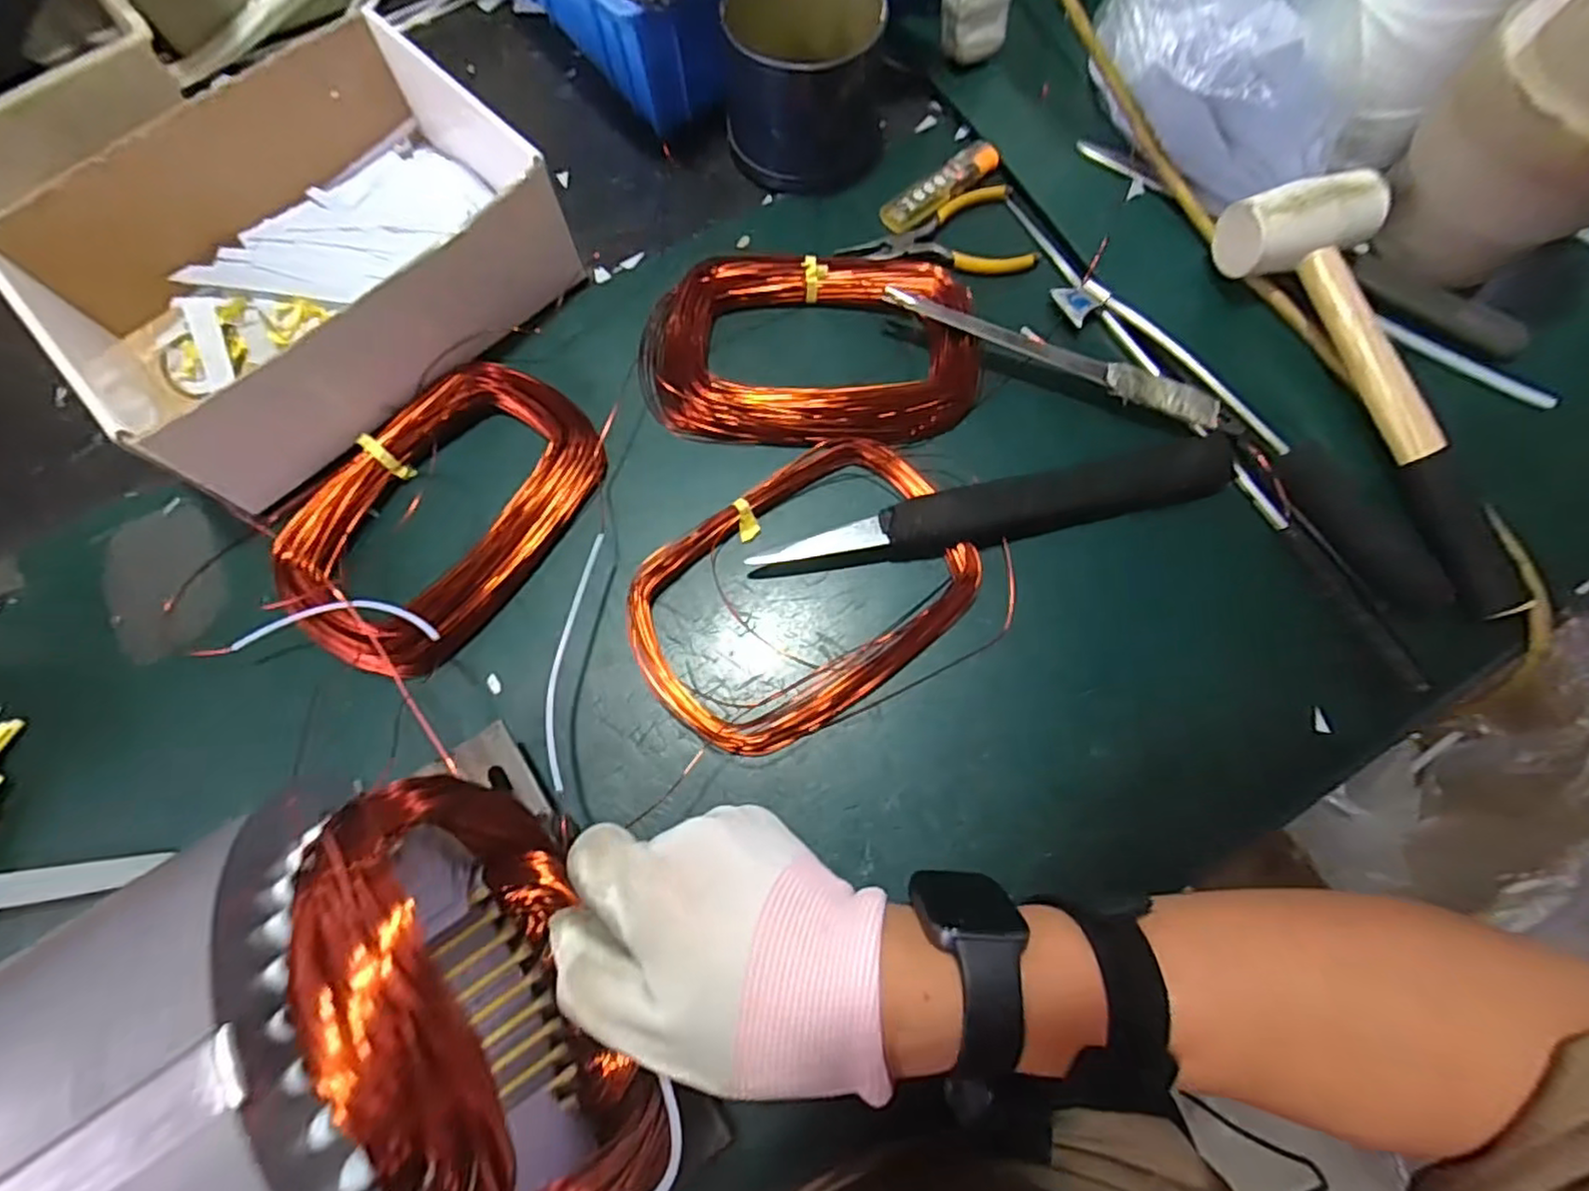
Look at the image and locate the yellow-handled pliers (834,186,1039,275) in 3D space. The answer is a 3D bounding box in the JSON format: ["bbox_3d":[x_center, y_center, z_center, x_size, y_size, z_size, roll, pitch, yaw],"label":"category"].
[{"bbox_3d":[0.088,-0.226,0.429,0.116,0.008,0.062,-7,73,-3],"label":"yellow-handled pliers"}]

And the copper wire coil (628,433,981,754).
[{"bbox_3d":[0.006,-0.004,0.356,0.178,0.016,0.122,-37,77,-11],"label":"copper wire coil"}]

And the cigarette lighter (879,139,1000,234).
[{"bbox_3d":[0.093,-0.261,0.435,0.085,0.011,0.023,-39,77,-11],"label":"cigarette lighter"}]

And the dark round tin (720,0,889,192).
[{"bbox_3d":[0.009,-0.322,0.429,0.109,0.071,0.093,-1,73,-1],"label":"dark round tin"}]

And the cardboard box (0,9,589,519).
[{"bbox_3d":[-0.269,-0.191,0.385,0.196,0.070,0.254,43,77,11],"label":"cardboard box"}]

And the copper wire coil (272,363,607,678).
[{"bbox_3d":[-0.189,-0.045,0.362,0.118,0.023,0.170,28,75,8],"label":"copper wire coil"}]

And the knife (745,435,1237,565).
[{"bbox_3d":[0.112,-0.045,0.365,0.259,0.017,0.029,-12,73,-4],"label":"knife"}]

